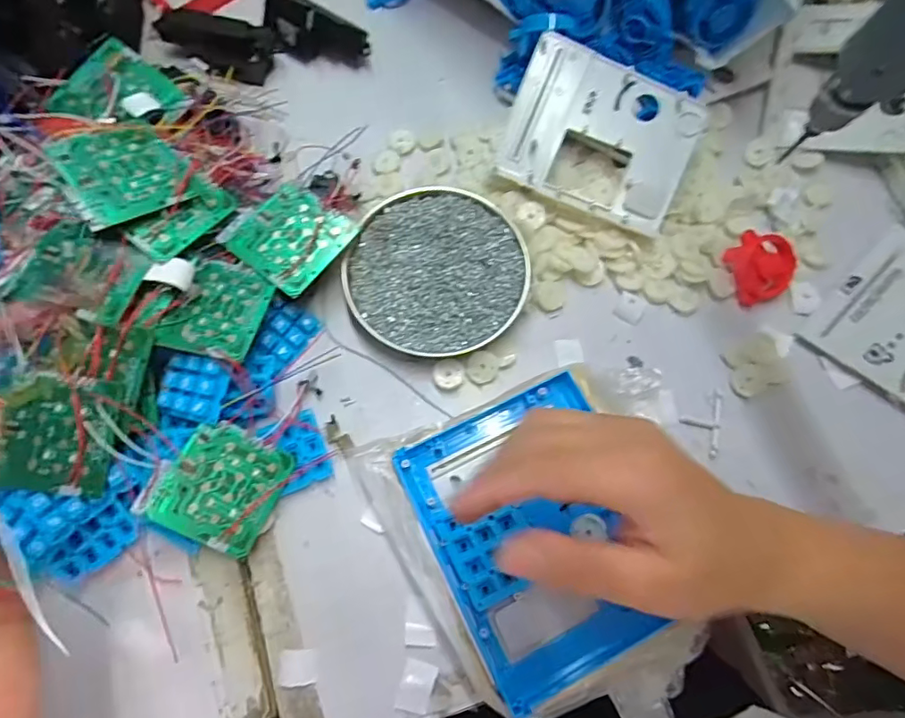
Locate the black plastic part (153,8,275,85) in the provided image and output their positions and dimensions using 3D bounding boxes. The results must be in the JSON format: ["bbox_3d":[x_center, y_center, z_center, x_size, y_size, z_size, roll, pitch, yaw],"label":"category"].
[{"bbox_3d":[-0.204,-0.273,0.474,0.092,0.025,0.042,15,73,-11],"label":"black plastic part"}]

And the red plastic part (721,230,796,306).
[{"bbox_3d":[0.243,-0.072,0.425,0.047,0.023,0.049,-14,74,-5],"label":"red plastic part"}]

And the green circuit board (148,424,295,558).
[{"bbox_3d":[-0.147,0.082,0.356,0.066,0.004,0.071,31,60,-15],"label":"green circuit board"}]

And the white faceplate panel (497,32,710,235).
[{"bbox_3d":[0.115,-0.174,0.431,0.142,0.013,0.109,25,95,3],"label":"white faceplate panel"}]

